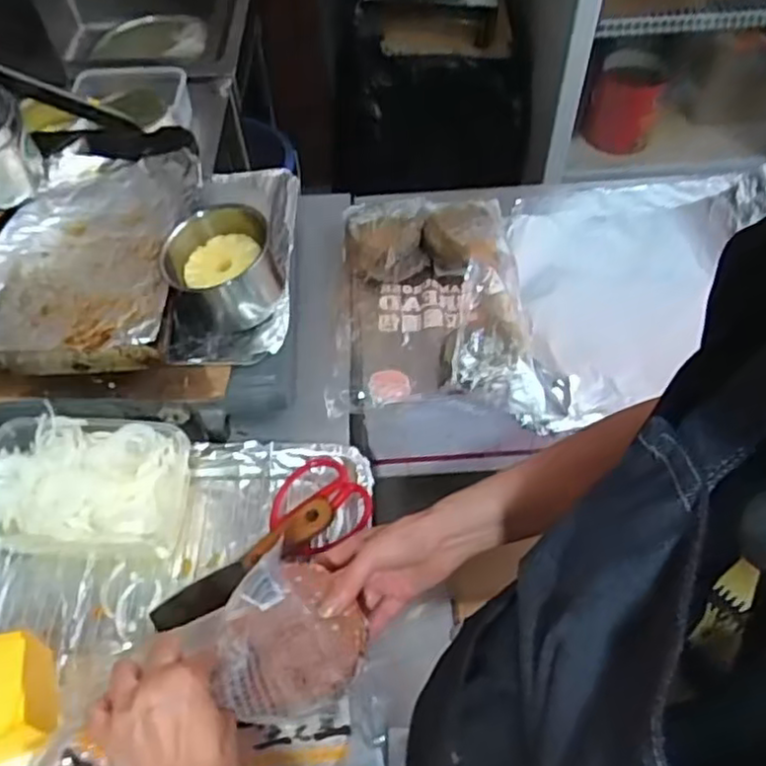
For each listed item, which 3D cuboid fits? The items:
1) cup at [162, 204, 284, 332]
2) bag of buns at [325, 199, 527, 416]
[{"bbox_3d":[-0.174,-0.121,0.764,0.109,0.099,0.100,-1,56,2],"label":"cup"},{"bbox_3d":[0.052,-0.109,0.834,0.209,0.087,0.296,2,56,3],"label":"bag of buns"}]

